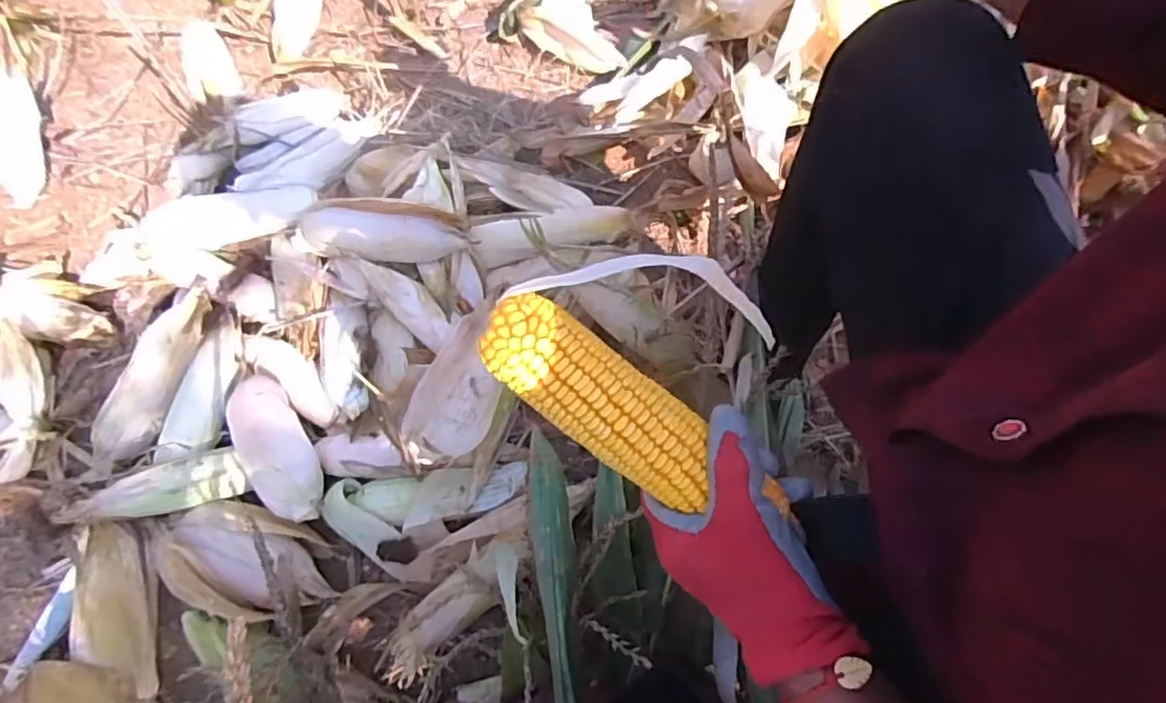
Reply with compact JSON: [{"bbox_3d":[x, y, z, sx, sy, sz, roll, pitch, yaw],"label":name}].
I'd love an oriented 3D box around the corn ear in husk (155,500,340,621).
[{"bbox_3d":[-0.361,0.219,0.655,0.217,0.063,0.105,13,70,8],"label":"corn ear in husk"}]

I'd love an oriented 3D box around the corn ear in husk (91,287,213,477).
[{"bbox_3d":[-0.530,0.041,0.776,0.077,0.075,0.240,31,73,14],"label":"corn ear in husk"}]

